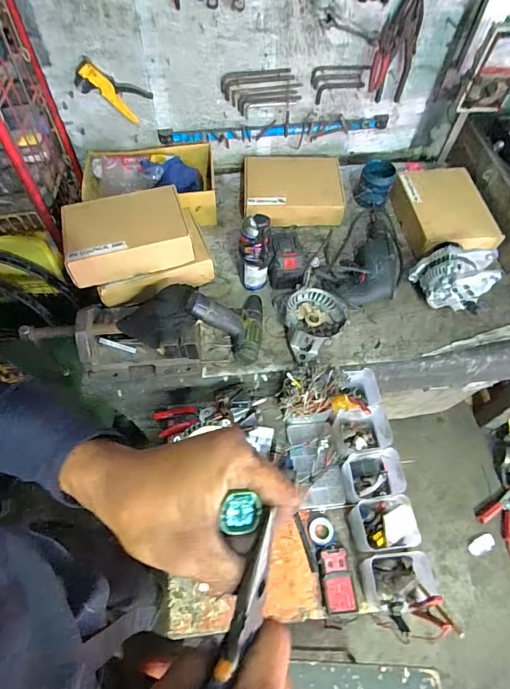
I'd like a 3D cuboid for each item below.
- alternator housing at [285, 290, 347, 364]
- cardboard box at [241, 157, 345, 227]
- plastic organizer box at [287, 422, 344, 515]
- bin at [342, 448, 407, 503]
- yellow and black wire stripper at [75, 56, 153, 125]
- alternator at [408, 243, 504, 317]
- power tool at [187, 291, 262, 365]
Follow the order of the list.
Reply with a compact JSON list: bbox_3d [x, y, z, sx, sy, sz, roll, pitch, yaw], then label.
[{"bbox_3d":[0.137,-0.045,0.915,0.137,0.065,0.170,6,61,2],"label":"alternator housing"},{"bbox_3d":[0.103,-0.440,1.129,0.270,0.083,0.229,0,61,-1],"label":"cardboard box"},{"bbox_3d":[0.127,0.254,0.839,0.098,0.031,0.172,-5,61,-4],"label":"plastic organizer box"},{"bbox_3d":[0.238,0.266,0.804,0.106,0.068,0.089,-8,61,-6],"label":"bin"},{"bbox_3d":[-0.347,-0.613,0.969,0.164,0.074,0.031,15,55,-31],"label":"yellow and black wire stripper"},{"bbox_3d":[0.469,-0.162,0.952,0.172,0.129,0.125,24,63,12],"label":"alternator"},{"bbox_3d":[-0.064,-0.049,0.874,0.191,0.068,0.173,10,67,-34],"label":"power tool"}]

